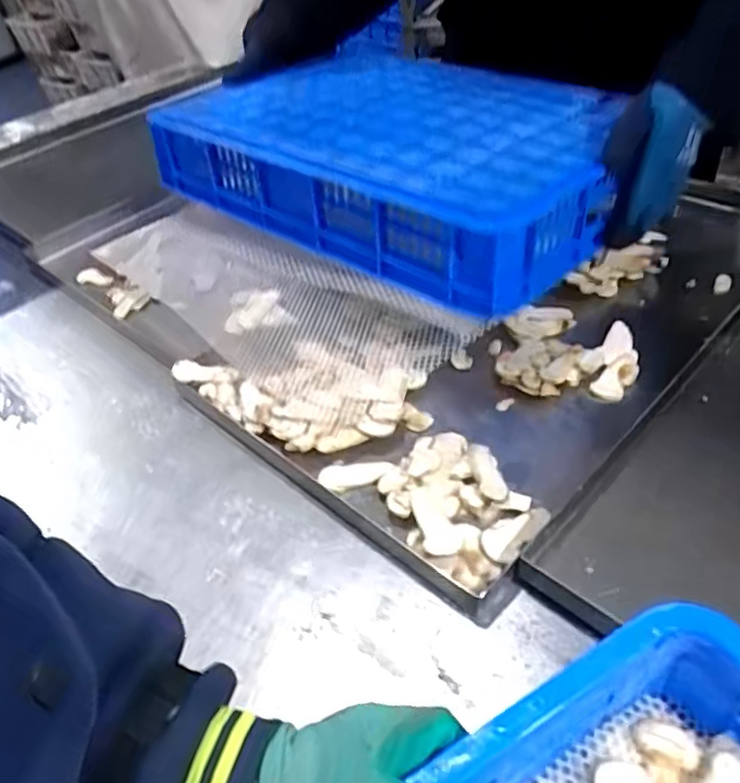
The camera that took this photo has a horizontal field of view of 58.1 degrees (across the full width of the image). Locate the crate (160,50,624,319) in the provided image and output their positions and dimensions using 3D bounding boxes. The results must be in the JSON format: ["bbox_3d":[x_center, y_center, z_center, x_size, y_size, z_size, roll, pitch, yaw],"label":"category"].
[{"bbox_3d":[0.043,-0.295,0.831,0.534,0.133,0.356,32,58,30],"label":"crate"}]

